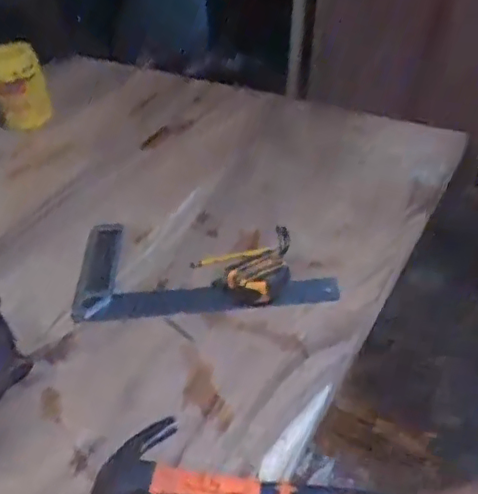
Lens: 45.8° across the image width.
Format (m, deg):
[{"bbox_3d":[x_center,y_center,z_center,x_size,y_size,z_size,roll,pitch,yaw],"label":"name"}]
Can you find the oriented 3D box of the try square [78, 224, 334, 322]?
[{"bbox_3d":[-0.047,0.021,0.785,0.342,0.033,0.174,-2,42,4],"label":"try square"}]

